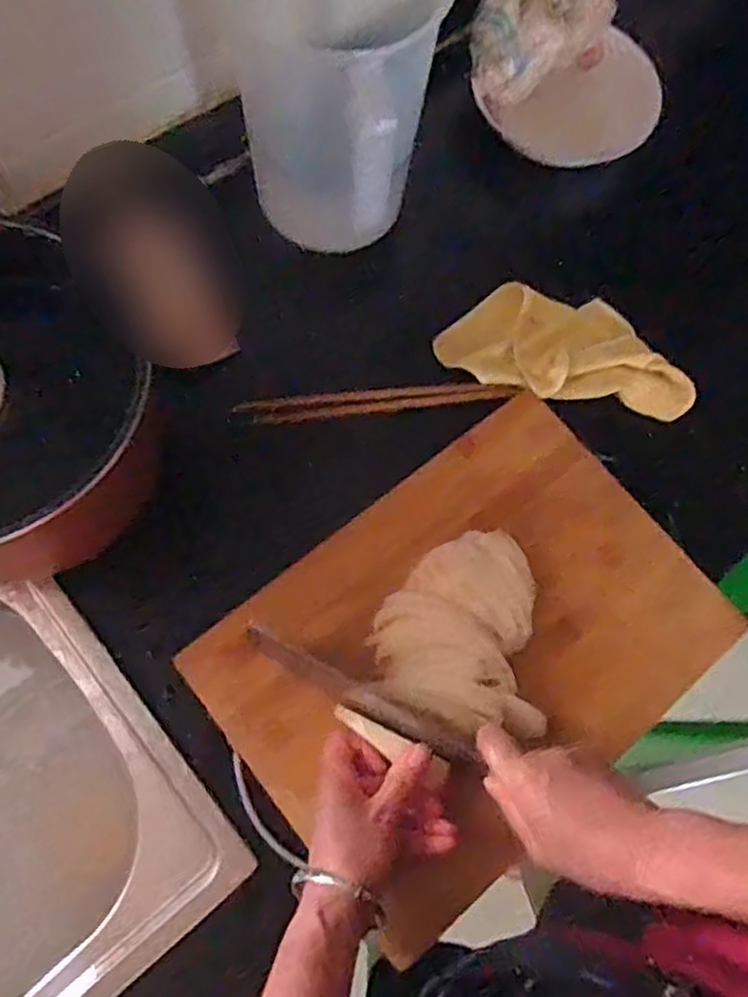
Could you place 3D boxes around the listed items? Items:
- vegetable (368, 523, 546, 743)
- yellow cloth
[{"bbox_3d":[0.060,0.097,0.510,0.121,0.039,0.146,6,72,-4],"label":"vegetable"},{"bbox_3d":[0.166,-0.132,0.600,0.213,0.027,0.095,9,72,-2],"label":"yellow cloth"}]

